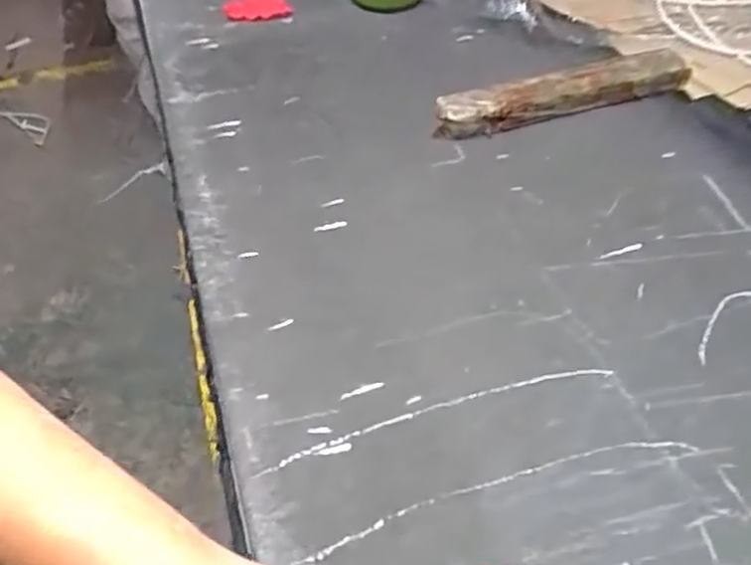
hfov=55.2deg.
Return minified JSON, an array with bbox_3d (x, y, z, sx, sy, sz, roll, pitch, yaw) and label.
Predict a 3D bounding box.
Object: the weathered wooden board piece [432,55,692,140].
[{"bbox_3d":[0.192,-0.190,0.726,0.269,0.039,0.029,-12,47,-11],"label":"weathered wooden board piece"}]

